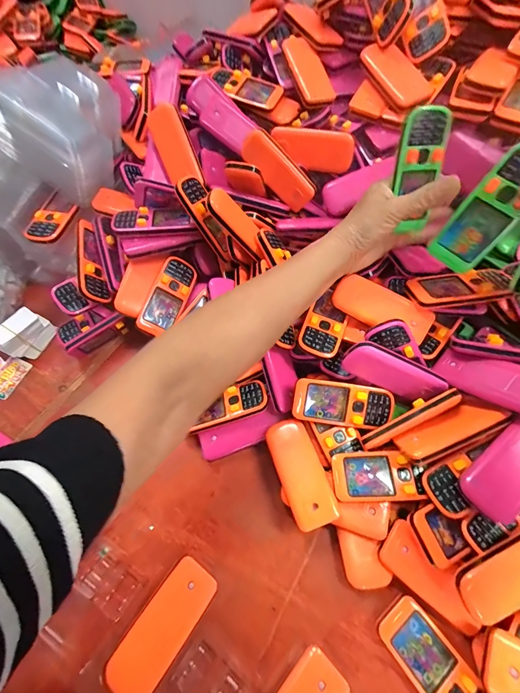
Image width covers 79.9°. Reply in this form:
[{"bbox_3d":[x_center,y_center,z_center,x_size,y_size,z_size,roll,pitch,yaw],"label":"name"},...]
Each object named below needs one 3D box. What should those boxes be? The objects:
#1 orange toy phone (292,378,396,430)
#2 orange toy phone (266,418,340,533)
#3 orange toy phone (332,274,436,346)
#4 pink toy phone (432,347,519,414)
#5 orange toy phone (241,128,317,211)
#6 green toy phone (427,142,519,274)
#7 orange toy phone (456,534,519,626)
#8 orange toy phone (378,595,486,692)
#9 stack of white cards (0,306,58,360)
[{"bbox_3d":[0.089,0.062,0.331,0.104,0.016,0.047,6,102,-1],"label":"orange toy phone"},{"bbox_3d":[0.042,0.124,0.314,0.045,0.011,0.103,-17,65,-7],"label":"orange toy phone"},{"bbox_3d":[0.131,-0.040,0.337,0.103,0.012,0.043,31,111,11],"label":"orange toy phone"},{"bbox_3d":[0.219,0.032,0.294,0.103,0.012,0.042,30,89,51],"label":"pink toy phone"},{"bbox_3d":[0.025,-0.222,0.394,0.103,0.014,0.043,37,108,-20],"label":"orange toy phone"},{"bbox_3d":[0.198,-0.117,0.269,0.045,0.101,0.012,37,35,17],"label":"green toy phone"},{"bbox_3d":[0.208,0.177,0.248,0.103,0.012,0.043,-32,83,0],"label":"orange toy phone"},{"bbox_3d":[0.149,0.272,0.262,0.044,0.017,0.095,-35,68,-15],"label":"orange toy phone"},{"bbox_3d":[-0.311,-0.015,0.410,0.031,0.049,0.059,22,66,11],"label":"stack of white cards"}]

